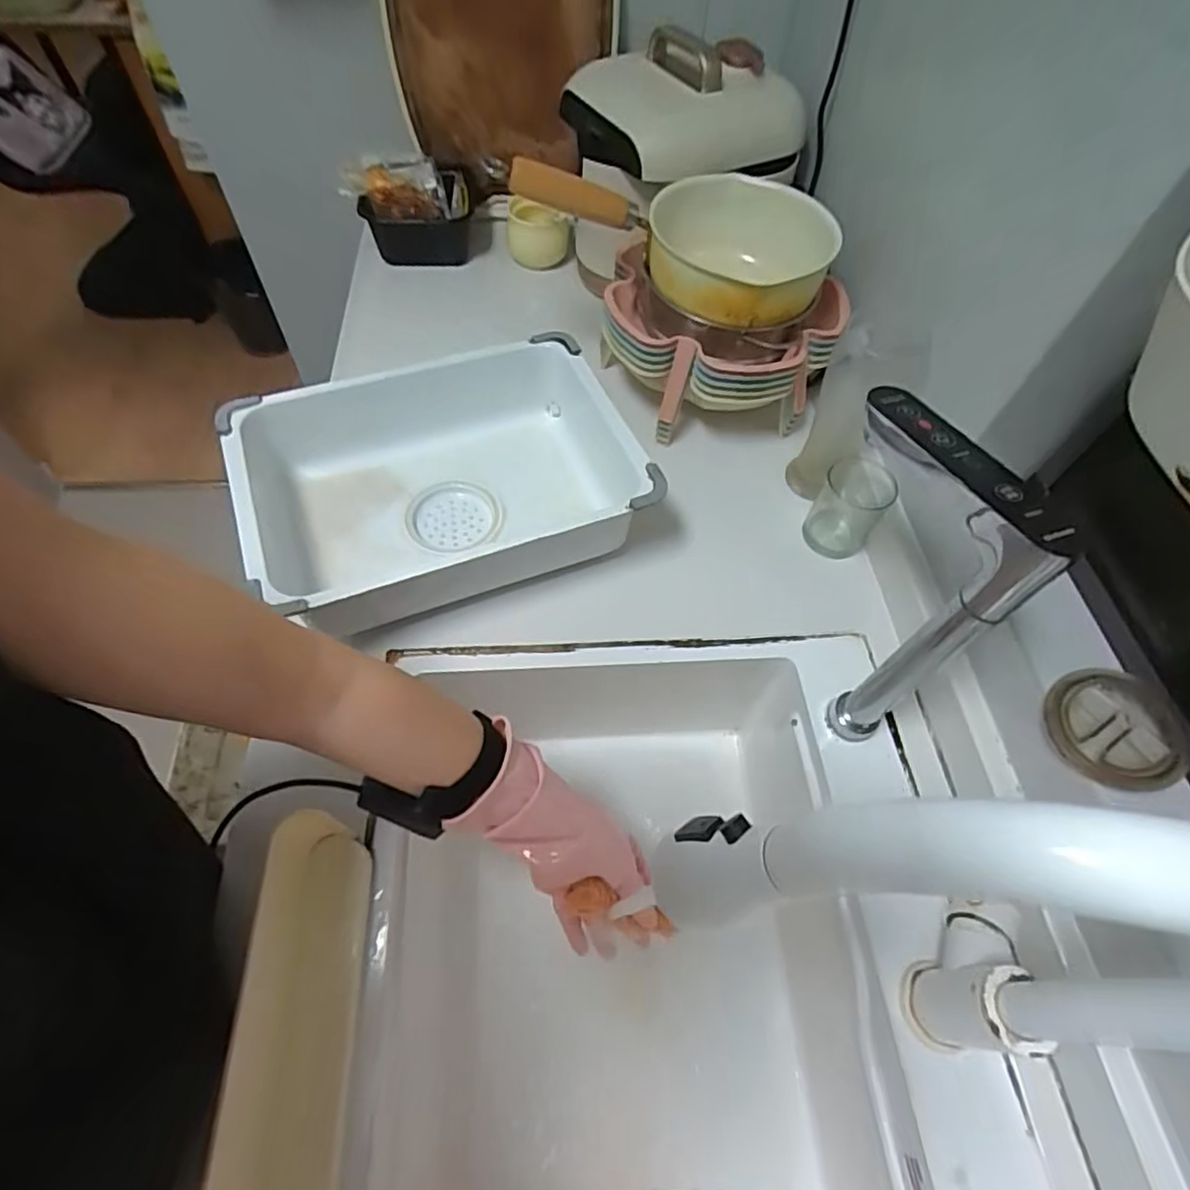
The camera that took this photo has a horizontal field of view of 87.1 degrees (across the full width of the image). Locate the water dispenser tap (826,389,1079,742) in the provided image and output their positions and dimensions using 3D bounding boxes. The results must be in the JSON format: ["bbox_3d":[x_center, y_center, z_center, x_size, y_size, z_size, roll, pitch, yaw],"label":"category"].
[{"bbox_3d":[0.216,-0.017,0.454,0.039,0.239,0.169,-7,59,-8],"label":"water dispenser tap"}]

